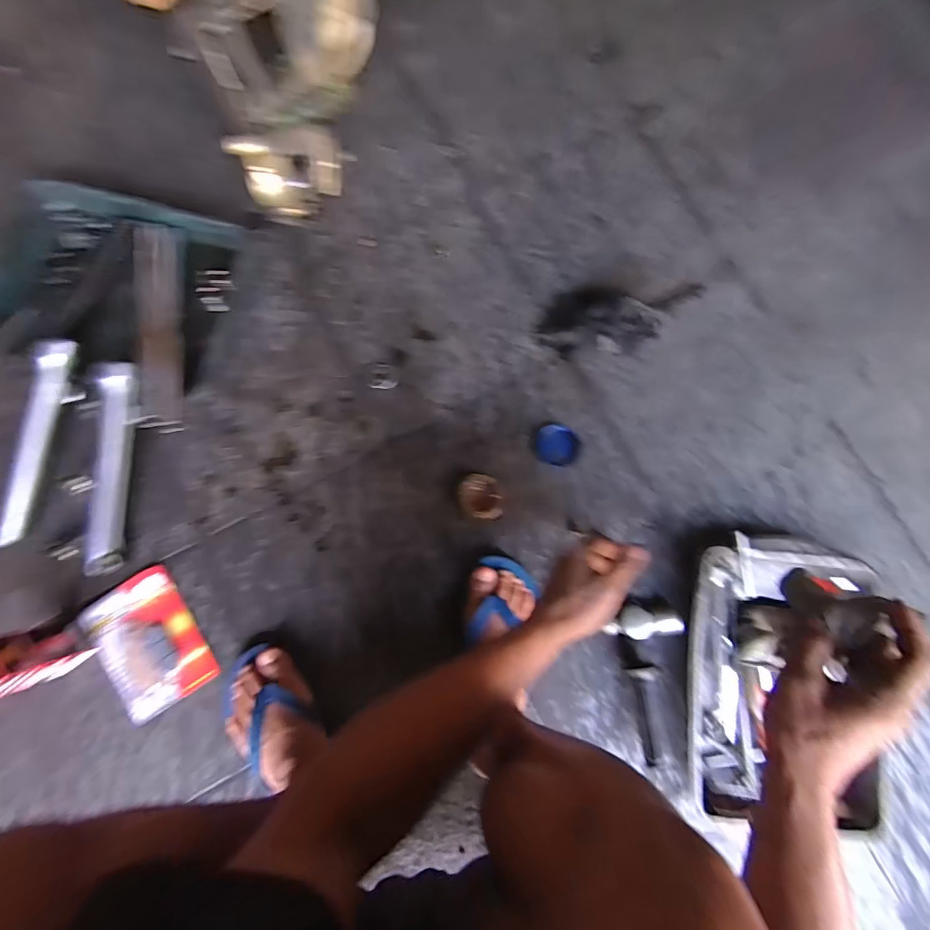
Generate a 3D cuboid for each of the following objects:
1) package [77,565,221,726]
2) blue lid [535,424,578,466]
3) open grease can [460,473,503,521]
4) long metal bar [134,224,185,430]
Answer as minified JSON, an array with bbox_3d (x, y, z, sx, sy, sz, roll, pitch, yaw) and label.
[{"bbox_3d":[-0.428,0.241,0.617,0.125,0.012,0.174,-31,83,-5],"label":"package"},{"bbox_3d":[0.134,-0.029,0.664,0.061,0.018,0.058,0,82,-1],"label":"blue lid"},{"bbox_3d":[0.021,0.047,0.640,0.058,0.031,0.067,-26,83,-5],"label":"open grease can"},{"bbox_3d":[-0.433,-0.202,0.645,0.056,0.024,0.326,-6,75,-20],"label":"long metal bar"}]

